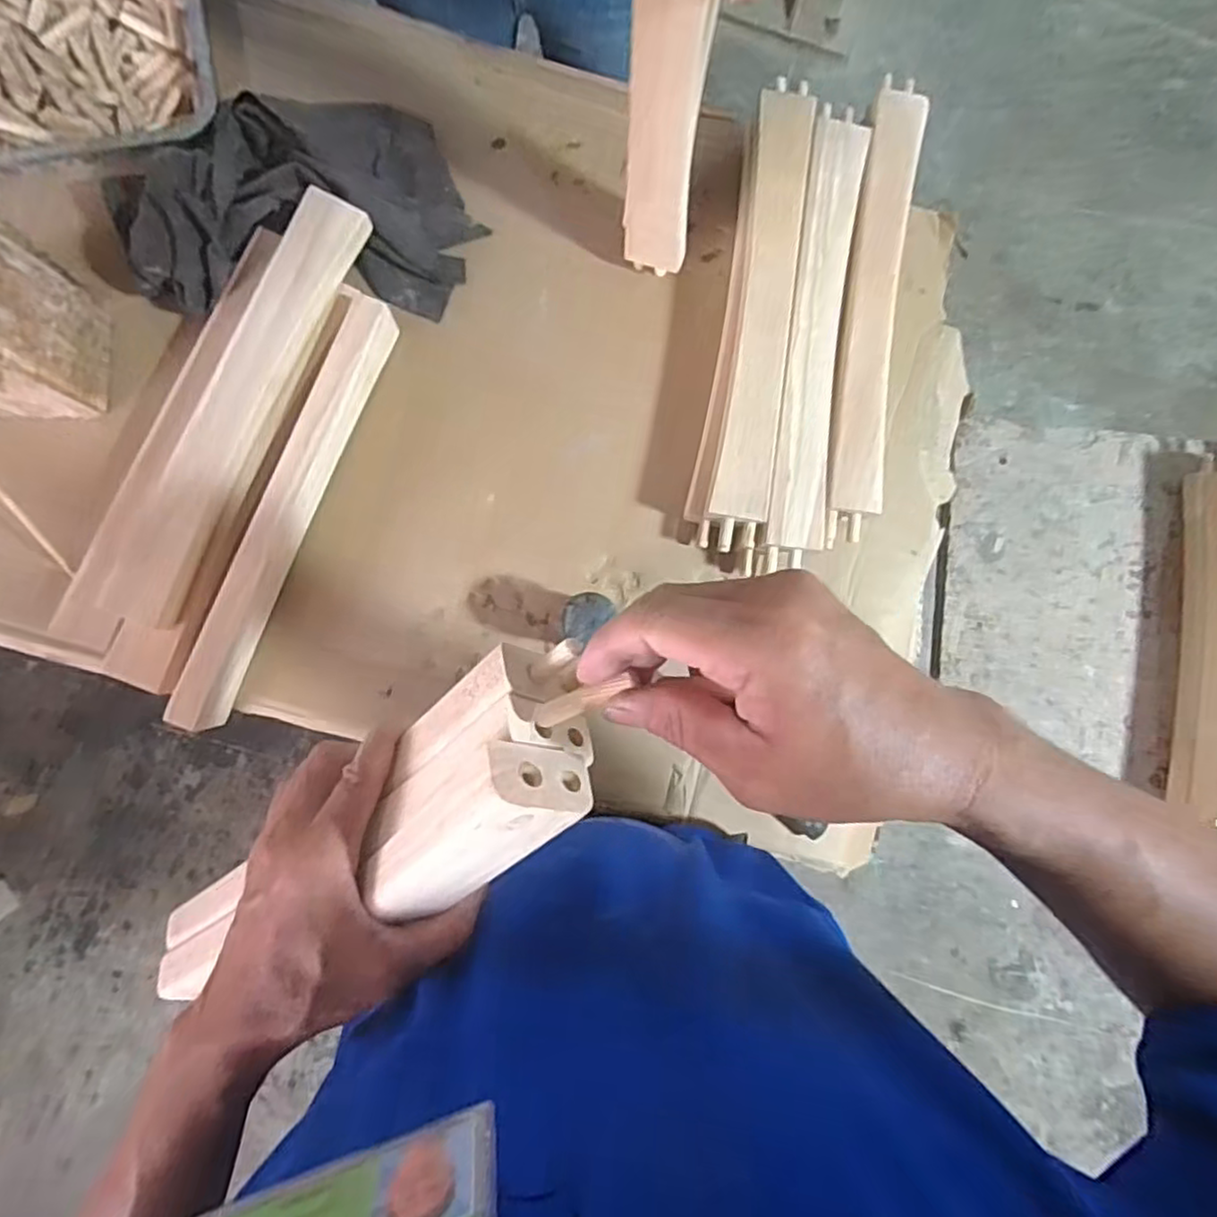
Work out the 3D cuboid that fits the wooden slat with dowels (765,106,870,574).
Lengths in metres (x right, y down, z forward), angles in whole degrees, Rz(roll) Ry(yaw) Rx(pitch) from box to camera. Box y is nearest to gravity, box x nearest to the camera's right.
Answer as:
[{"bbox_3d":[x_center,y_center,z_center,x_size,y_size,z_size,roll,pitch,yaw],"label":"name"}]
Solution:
[{"bbox_3d":[0.176,-0.230,0.584,0.045,0.020,0.383,7,86,-3],"label":"wooden slat with dowels"}]

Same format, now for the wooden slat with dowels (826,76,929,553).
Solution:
[{"bbox_3d":[0.222,-0.249,0.577,0.046,0.022,0.381,8,86,-3],"label":"wooden slat with dowels"}]

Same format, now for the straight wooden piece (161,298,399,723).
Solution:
[{"bbox_3d":[-0.265,-0.079,0.569,0.032,0.052,0.367,22,85,-2],"label":"straight wooden piece"}]

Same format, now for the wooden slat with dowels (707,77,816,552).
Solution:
[{"bbox_3d":[0.130,-0.247,0.578,0.047,0.019,0.385,8,86,-3],"label":"wooden slat with dowels"}]

